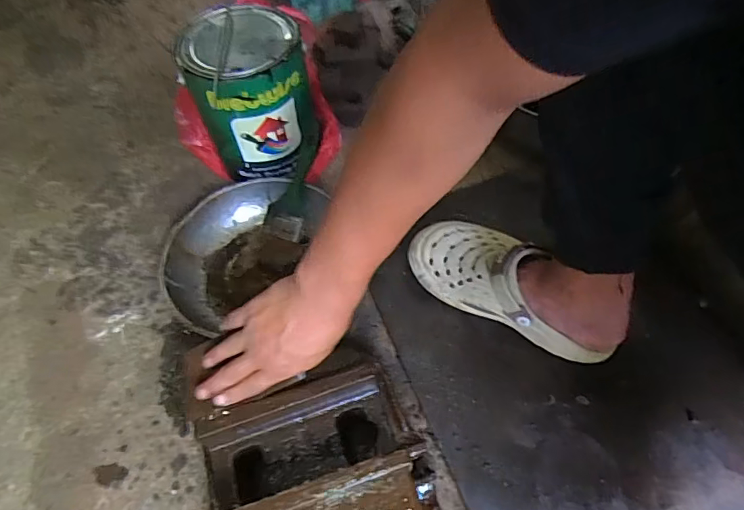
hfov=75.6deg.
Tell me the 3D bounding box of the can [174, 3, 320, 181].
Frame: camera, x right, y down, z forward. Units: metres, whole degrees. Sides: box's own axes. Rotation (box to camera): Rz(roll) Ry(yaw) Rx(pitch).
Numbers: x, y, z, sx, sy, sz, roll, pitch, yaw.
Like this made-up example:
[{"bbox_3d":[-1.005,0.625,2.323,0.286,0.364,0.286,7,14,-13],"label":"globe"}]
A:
[{"bbox_3d":[-0.172,-0.234,0.705,0.154,0.175,0.157,-1,55,2],"label":"can"}]

